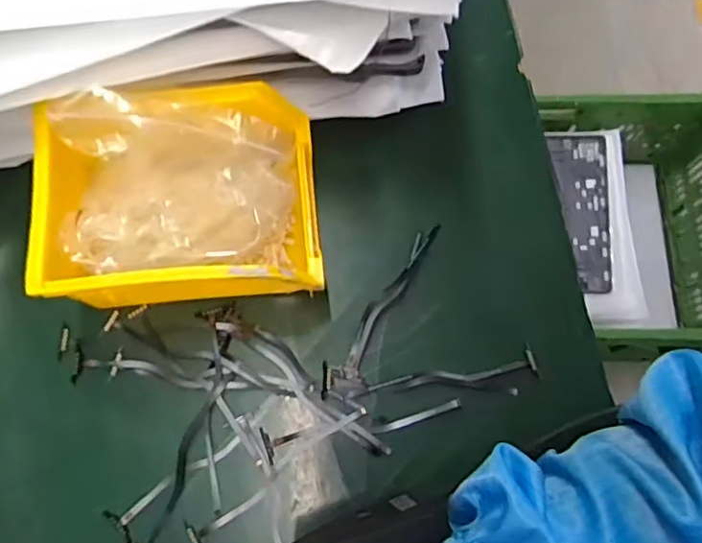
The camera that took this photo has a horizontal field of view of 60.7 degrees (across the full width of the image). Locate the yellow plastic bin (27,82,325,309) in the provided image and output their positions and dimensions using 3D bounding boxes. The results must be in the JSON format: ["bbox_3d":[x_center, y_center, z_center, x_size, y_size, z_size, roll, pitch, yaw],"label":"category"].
[{"bbox_3d":[-0.087,-0.036,0.323,0.134,0.088,0.101,-5,74,-3],"label":"yellow plastic bin"}]

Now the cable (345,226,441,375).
[{"bbox_3d":[0.023,0.013,0.355,0.014,0.008,0.103,29,75,6],"label":"cable"}]

